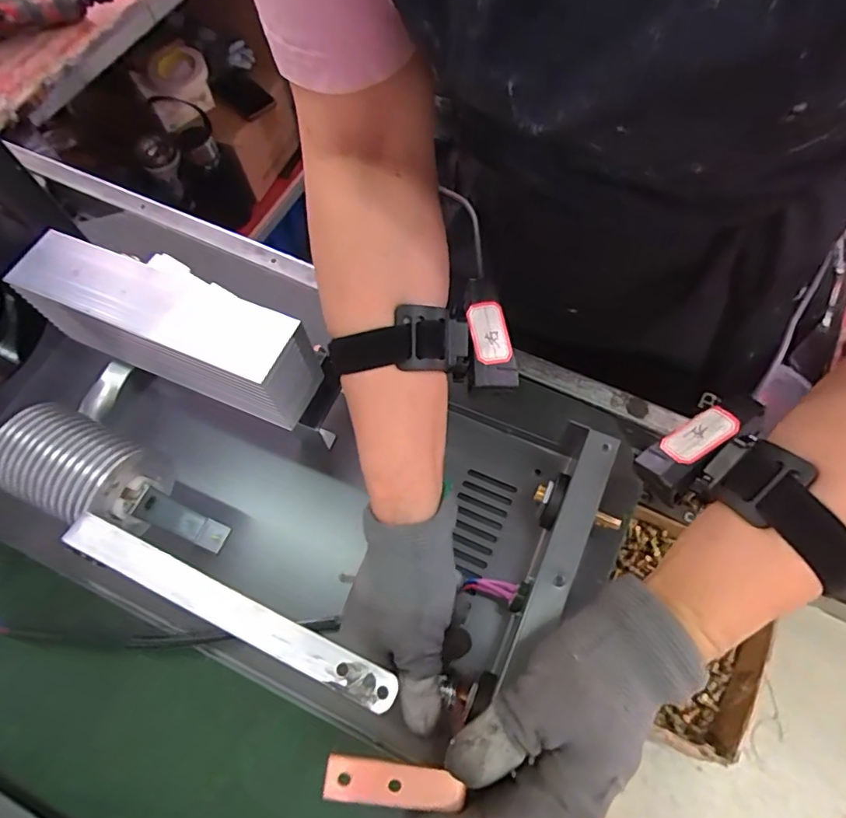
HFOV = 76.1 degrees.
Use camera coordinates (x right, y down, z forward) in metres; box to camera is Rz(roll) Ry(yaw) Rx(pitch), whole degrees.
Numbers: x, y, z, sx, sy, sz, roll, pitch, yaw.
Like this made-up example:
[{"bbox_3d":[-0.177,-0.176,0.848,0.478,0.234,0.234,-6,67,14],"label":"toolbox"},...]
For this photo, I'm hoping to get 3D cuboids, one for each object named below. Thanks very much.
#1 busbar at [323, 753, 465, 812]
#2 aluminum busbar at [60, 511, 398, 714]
[{"bbox_3d":[-0.014,0.164,0.236,0.057,0.007,0.018,8,66,-1],"label":"busbar"},{"bbox_3d":[-0.099,0.100,0.272,0.185,0.007,0.019,24,71,8],"label":"aluminum busbar"}]

